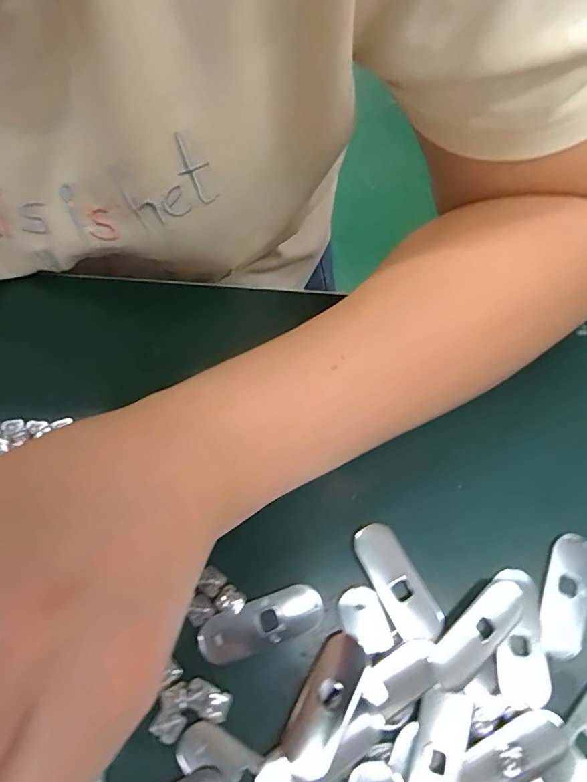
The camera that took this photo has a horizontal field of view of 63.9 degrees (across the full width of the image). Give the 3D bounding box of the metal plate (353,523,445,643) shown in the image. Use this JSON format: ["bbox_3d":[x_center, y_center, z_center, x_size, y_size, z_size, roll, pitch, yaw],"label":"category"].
[{"bbox_3d":[0.044,0.080,0.199,0.020,0.004,0.049,-26,70,-12],"label":"metal plate"}]

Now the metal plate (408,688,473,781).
[{"bbox_3d":[0.053,0.137,0.175,0.018,0.005,0.046,22,69,8],"label":"metal plate"}]

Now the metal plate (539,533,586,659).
[{"bbox_3d":[0.117,0.086,0.200,0.020,0.004,0.050,17,68,6],"label":"metal plate"}]

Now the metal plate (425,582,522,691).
[{"bbox_3d":[0.076,0.099,0.192,0.050,0.004,0.019,-38,73,-16],"label":"metal plate"}]

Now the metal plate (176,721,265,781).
[{"bbox_3d":[-0.020,0.144,0.174,0.050,0.004,0.018,32,70,11],"label":"metal plate"}]

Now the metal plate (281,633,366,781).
[{"bbox_3d":[0.013,0.121,0.182,0.019,0.004,0.049,26,69,9],"label":"metal plate"}]

